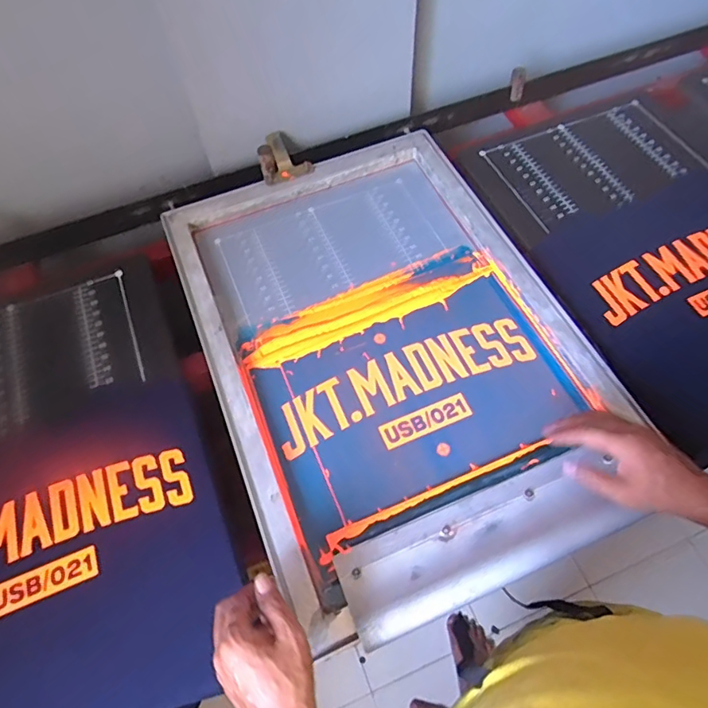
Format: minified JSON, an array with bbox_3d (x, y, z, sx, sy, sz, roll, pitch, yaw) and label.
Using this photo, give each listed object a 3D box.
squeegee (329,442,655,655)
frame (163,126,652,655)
[{"bbox_3d":[0.128,0.195,0.528,0.286,0.046,0.095,-22,62,-7],"label":"squeegee"},{"bbox_3d":[0.040,-0.037,0.677,0.468,0.057,0.674,-21,61,-9],"label":"frame"}]

